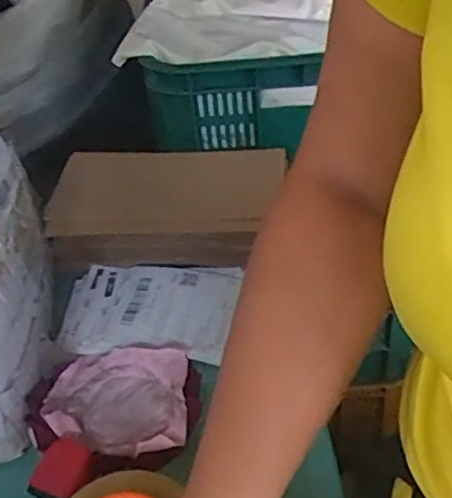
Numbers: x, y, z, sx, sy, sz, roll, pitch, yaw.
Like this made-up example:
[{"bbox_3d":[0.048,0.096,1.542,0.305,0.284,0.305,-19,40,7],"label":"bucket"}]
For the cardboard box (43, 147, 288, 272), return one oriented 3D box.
[{"bbox_3d":[-0.066,-0.045,0.733,0.244,0.078,0.128,-1,42,6],"label":"cardboard box"}]

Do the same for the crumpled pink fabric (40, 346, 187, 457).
[{"bbox_3d":[-0.100,0.135,0.598,0.130,0.018,0.106,2,43,9],"label":"crumpled pink fabric"}]

